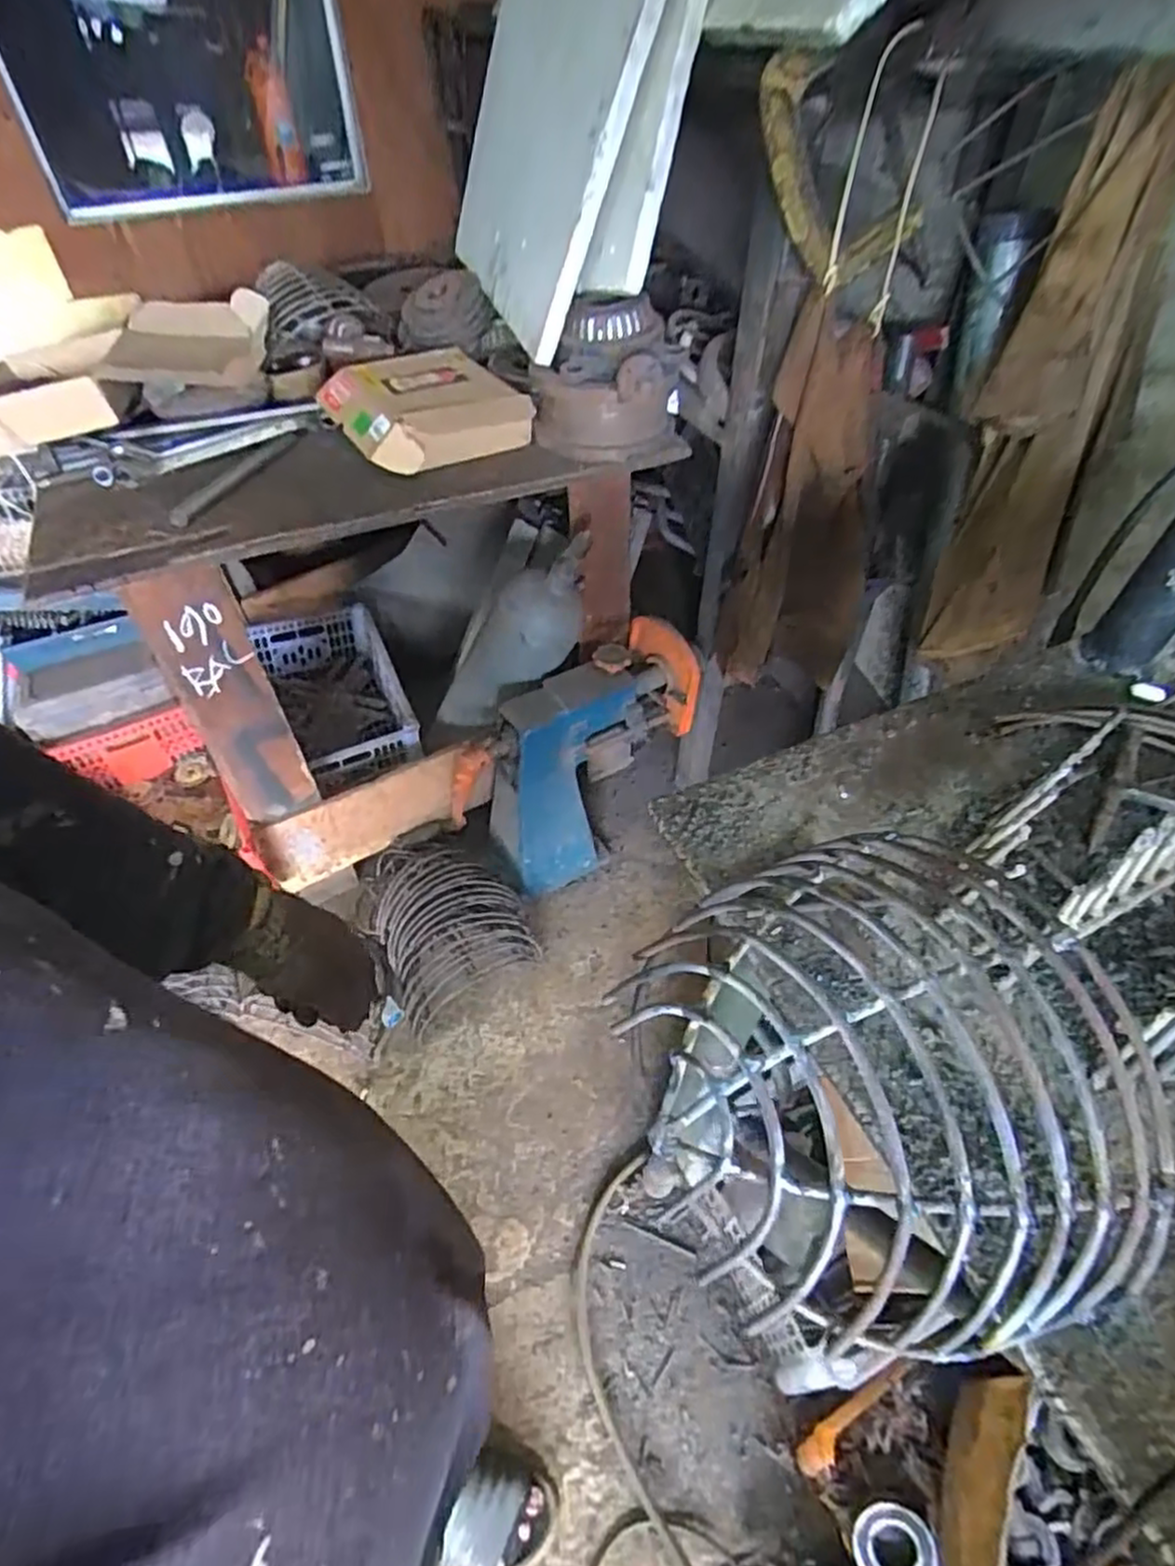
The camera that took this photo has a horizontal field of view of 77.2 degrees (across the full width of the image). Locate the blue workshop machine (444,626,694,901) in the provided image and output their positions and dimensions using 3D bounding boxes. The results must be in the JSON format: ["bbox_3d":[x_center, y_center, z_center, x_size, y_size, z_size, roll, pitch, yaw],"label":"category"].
[{"bbox_3d":[-0.022,-0.022,1.419,0.452,0.453,0.192,-25,52,-21],"label":"blue workshop machine"}]

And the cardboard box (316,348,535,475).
[{"bbox_3d":[-0.256,-0.585,1.136,0.252,0.077,0.305,-22,51,-18],"label":"cardboard box"}]

